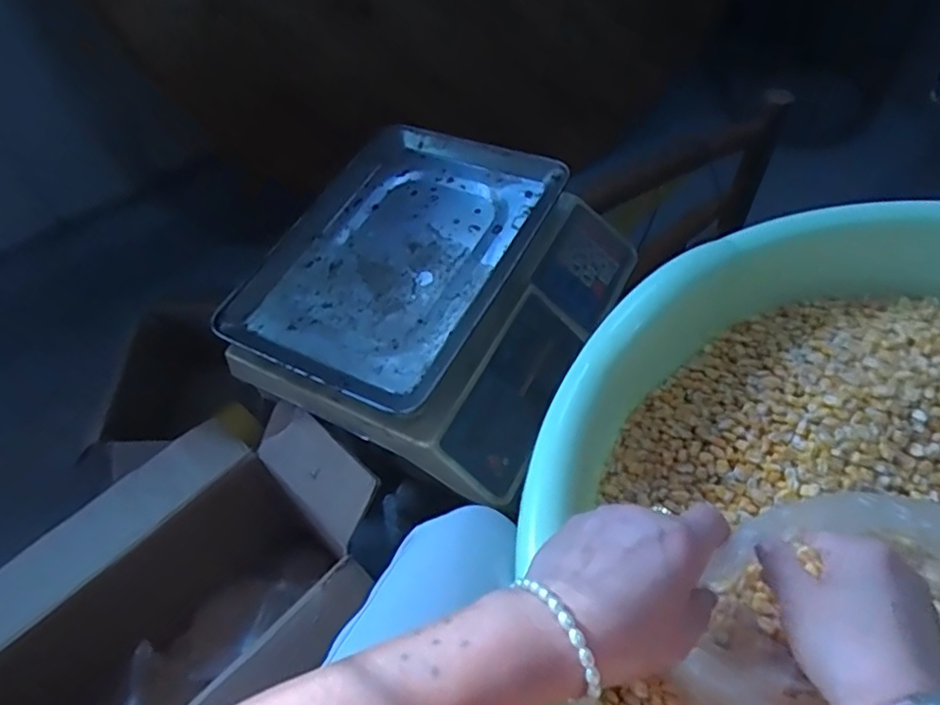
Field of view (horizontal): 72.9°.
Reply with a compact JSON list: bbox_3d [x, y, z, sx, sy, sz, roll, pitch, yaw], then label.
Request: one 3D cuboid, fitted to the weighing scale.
[{"bbox_3d":[-0.034,-0.065,0.650,0.319,0.099,0.328,23,59,19],"label":"weighing scale"}]

